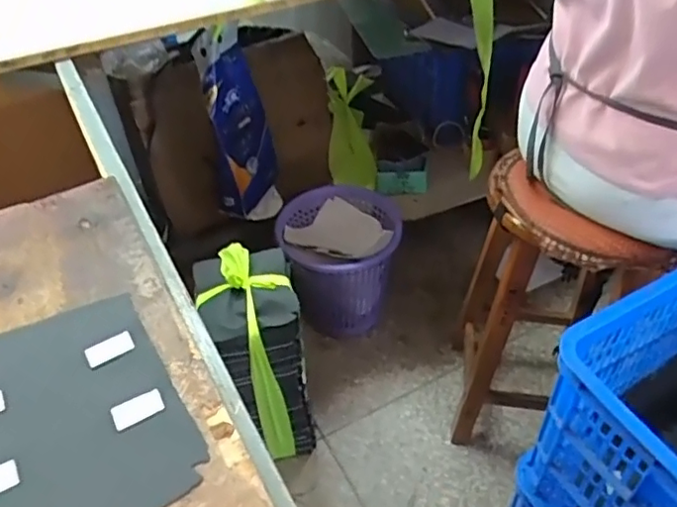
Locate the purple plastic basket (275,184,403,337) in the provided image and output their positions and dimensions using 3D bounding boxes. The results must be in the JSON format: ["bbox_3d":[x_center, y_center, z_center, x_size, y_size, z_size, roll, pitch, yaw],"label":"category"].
[{"bbox_3d":[0.002,0.035,1.432,0.284,0.272,0.278,-2,44,1],"label":"purple plastic basket"}]

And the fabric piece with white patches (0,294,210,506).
[{"bbox_3d":[-0.212,0.122,0.448,0.180,0.008,0.217,-20,46,-17],"label":"fabric piece with white patches"}]

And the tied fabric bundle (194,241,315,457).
[{"bbox_3d":[-0.152,0.196,1.146,0.163,0.406,0.199,-11,45,-8],"label":"tied fabric bundle"}]

